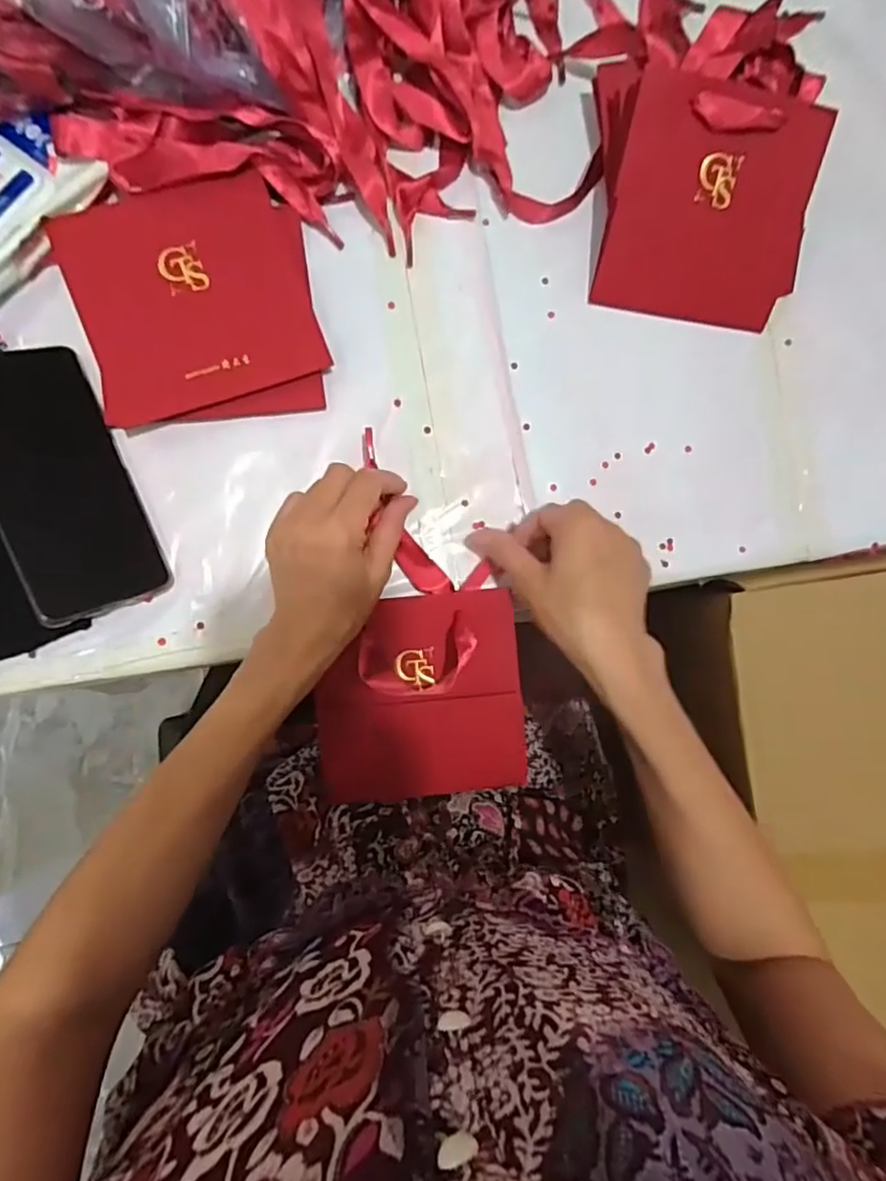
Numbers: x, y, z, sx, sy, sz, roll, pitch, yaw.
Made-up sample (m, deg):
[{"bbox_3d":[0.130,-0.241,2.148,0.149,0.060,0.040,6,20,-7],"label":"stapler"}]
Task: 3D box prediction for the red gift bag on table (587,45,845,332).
[{"bbox_3d":[0.188,-0.283,0.439,0.161,0.072,0.144,6,87,-8],"label":"red gift bag on table"}]

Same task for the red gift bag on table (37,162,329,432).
[{"bbox_3d":[-0.163,-0.193,0.403,0.139,0.007,0.138,-20,94,-11],"label":"red gift bag on table"}]

